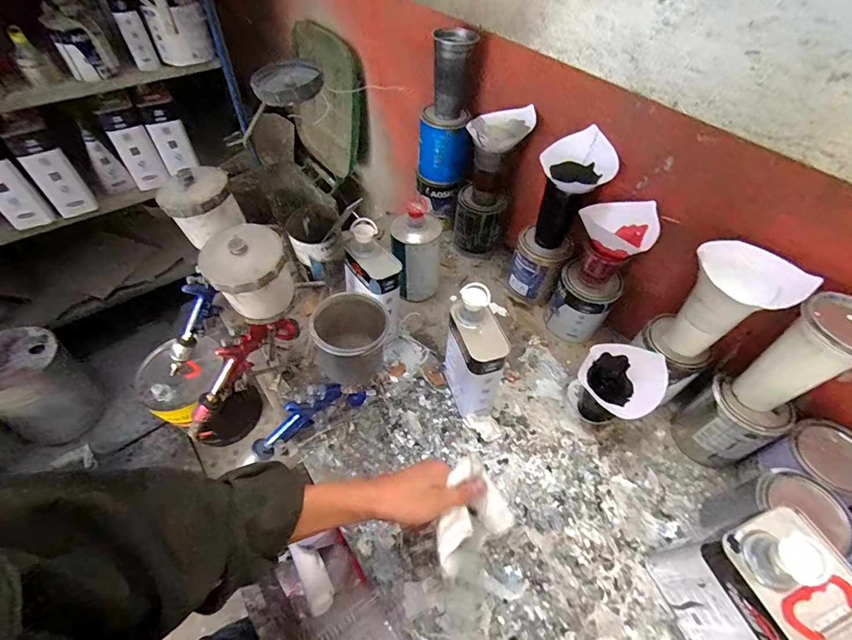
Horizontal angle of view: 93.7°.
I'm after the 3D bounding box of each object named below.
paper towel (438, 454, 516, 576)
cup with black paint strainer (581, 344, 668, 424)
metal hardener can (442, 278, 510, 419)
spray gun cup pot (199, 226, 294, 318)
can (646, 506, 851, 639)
[{"bbox_3d":[0.042,0.212,0.439,0.095,0.053,0.076,-29,58,-20],"label":"paper towel"},{"bbox_3d":[0.307,0.110,0.655,0.098,0.132,0.115,-32,59,-22],"label":"cup with black paint strainer"},{"bbox_3d":[0.077,0.060,0.632,0.066,0.222,0.109,-17,55,-12],"label":"metal hardener can"},{"bbox_3d":[-0.234,-0.059,0.538,0.095,0.108,0.093,0,53,0],"label":"spray gun cup pot"},{"bbox_3d":[0.382,0.317,0.438,0.117,0.221,0.165,-19,55,-14],"label":"can"}]

